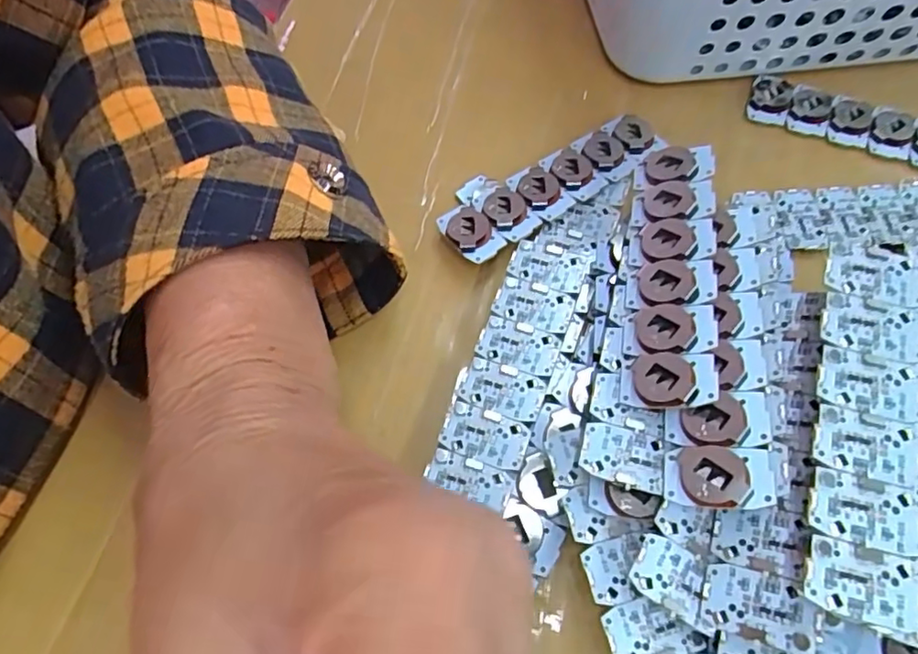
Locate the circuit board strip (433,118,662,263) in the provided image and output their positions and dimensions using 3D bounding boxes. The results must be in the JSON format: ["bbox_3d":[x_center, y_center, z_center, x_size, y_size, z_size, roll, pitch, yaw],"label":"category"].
[{"bbox_3d":[0.040,-0.061,0.259,0.104,0.007,0.026,-32,70,-15],"label":"circuit board strip"}]

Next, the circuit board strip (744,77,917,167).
[{"bbox_3d":[0.188,-0.091,0.279,0.106,0.008,0.027,23,67,9],"label":"circuit board strip"}]

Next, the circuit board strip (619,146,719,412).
[{"bbox_3d":[0.074,-0.022,0.214,0.029,0.005,0.105,-4,59,28],"label":"circuit board strip"}]

